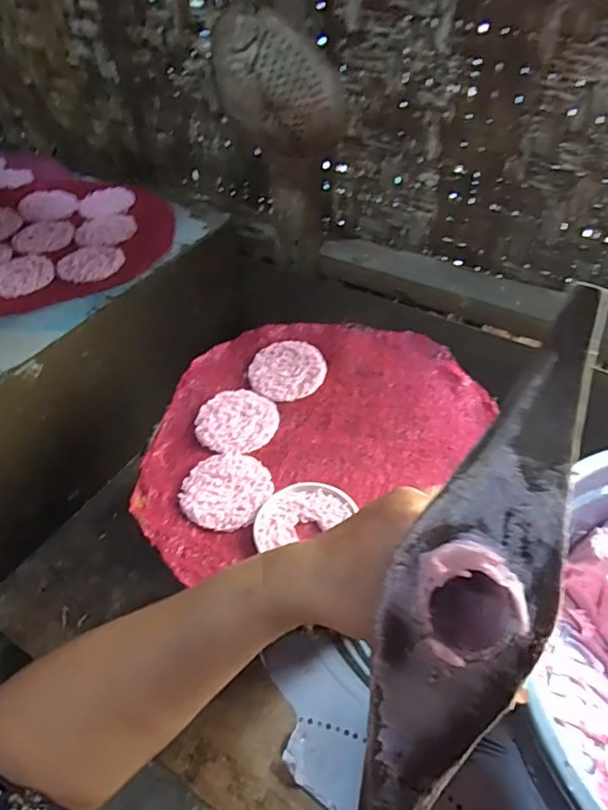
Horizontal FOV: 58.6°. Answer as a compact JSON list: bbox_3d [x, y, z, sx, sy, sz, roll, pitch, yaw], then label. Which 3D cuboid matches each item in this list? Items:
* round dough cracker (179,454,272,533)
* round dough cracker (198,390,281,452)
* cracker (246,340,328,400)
[{"bbox_3d":[-0.069,0.075,0.486,0.075,0.006,0.080,-1,47,1],"label":"round dough cracker"},{"bbox_3d":[-0.066,0.013,0.545,0.078,0.004,0.080,-1,47,1],"label":"round dough cracker"},{"bbox_3d":[-0.018,-0.039,0.591,0.082,0.004,0.079,0,56,0],"label":"cracker"}]

